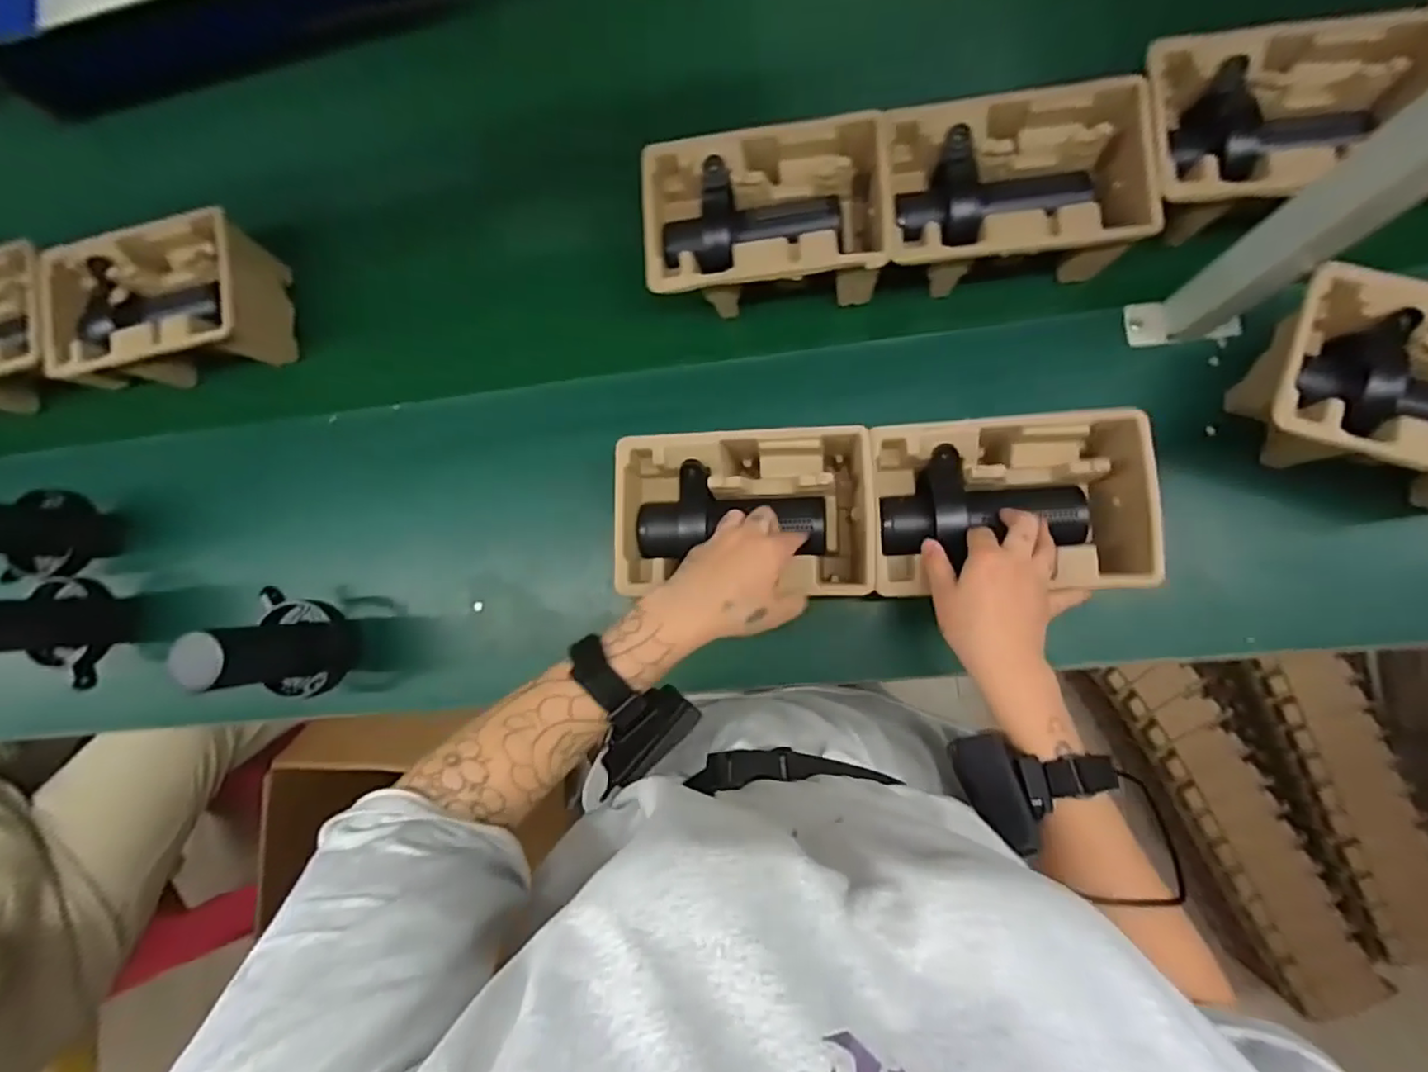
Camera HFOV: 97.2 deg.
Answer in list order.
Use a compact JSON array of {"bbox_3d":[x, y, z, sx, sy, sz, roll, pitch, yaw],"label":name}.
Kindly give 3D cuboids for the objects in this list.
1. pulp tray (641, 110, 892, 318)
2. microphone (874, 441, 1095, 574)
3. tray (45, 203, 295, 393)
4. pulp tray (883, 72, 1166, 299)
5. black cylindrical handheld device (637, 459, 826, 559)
[{"bbox_3d":[0.050,-0.306,0.625,0.229,0.085,0.148,-2,85,7],"label":"pulp tray"},{"bbox_3d":[0.233,-0.031,0.553,0.173,0.062,0.088,-3,85,-5],"label":"microphone"},{"bbox_3d":[-0.616,-0.254,0.722,0.237,0.098,0.156,-8,85,6],"label":"tray"},{"bbox_3d":[0.272,-0.317,0.593,0.228,0.090,0.147,-3,85,7],"label":"pulp tray"},{"bbox_3d":[0.015,-0.023,0.567,0.173,0.059,0.082,-1,85,2],"label":"black cylindrical handheld device"}]

